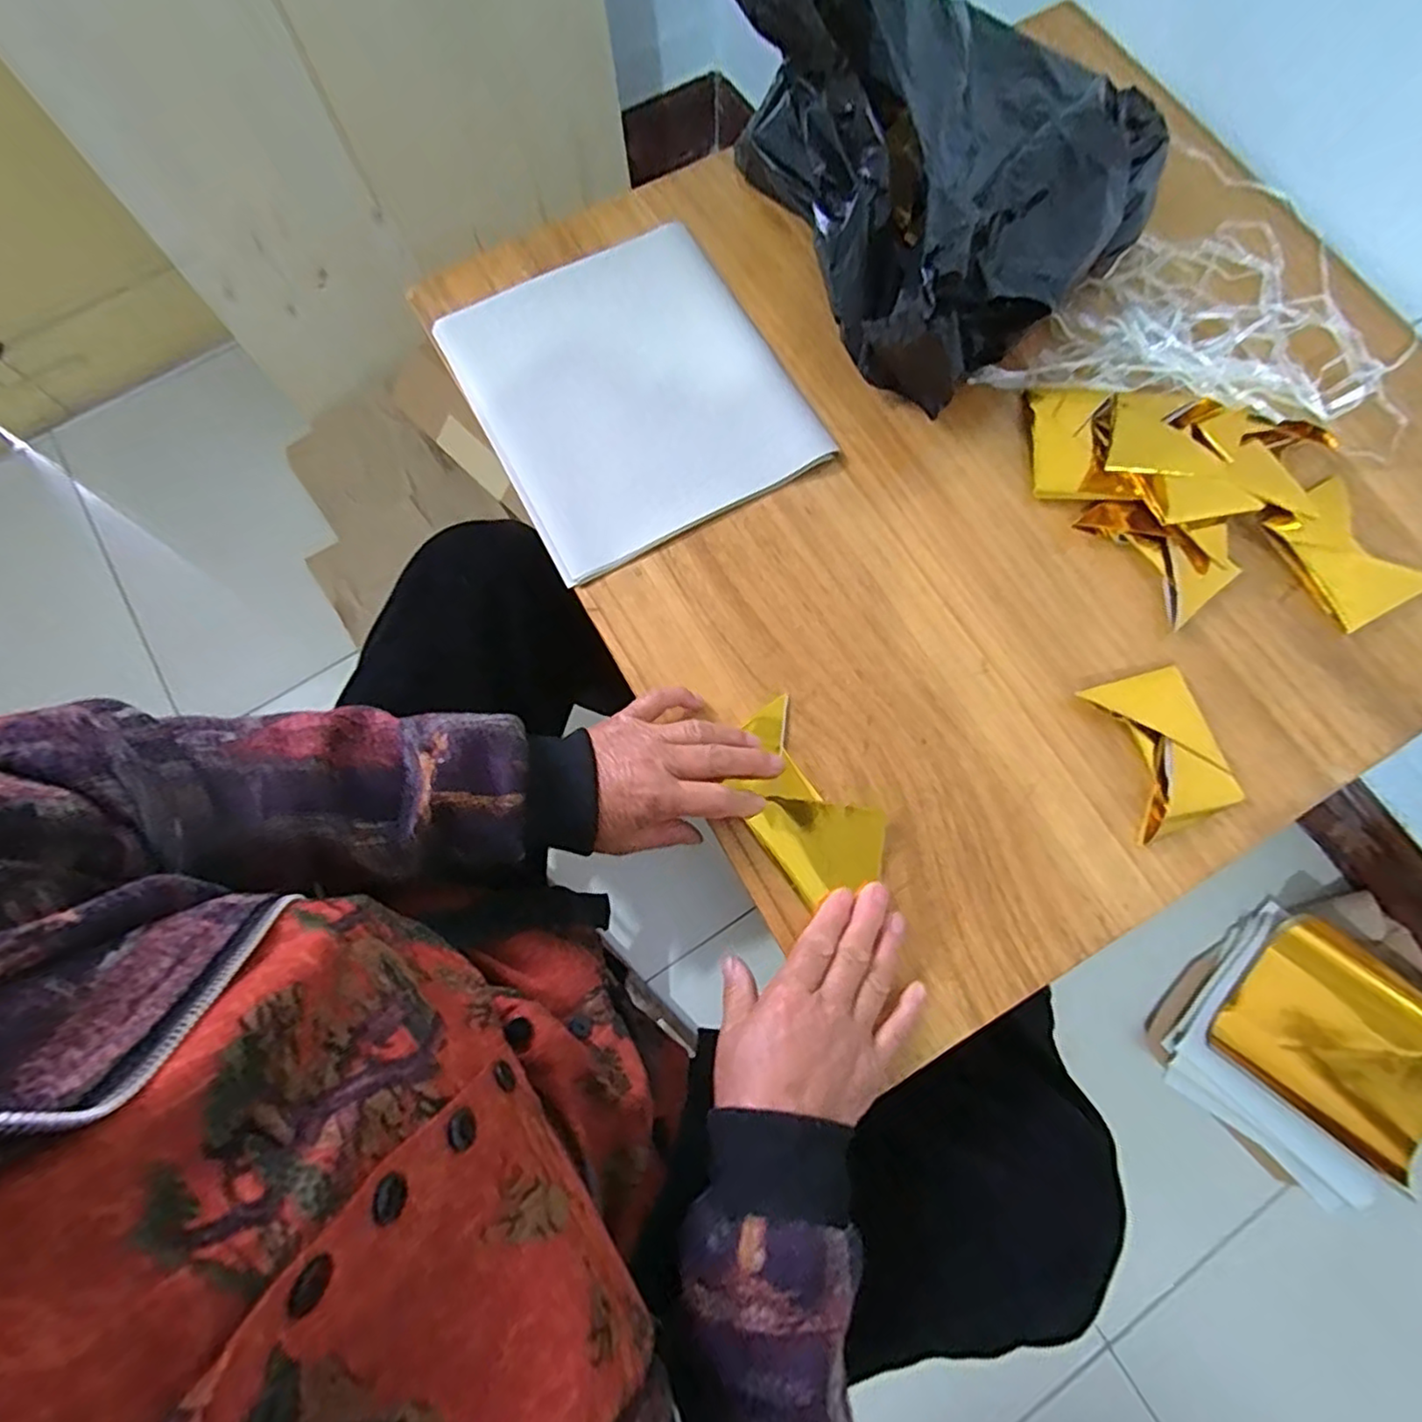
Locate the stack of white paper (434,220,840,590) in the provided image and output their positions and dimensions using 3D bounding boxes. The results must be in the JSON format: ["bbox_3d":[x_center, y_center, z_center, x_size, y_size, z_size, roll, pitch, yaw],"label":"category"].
[{"bbox_3d":[-0.059,-0.243,0.504,0.221,0.015,0.245,-28,77,-6],"label":"stack of white paper"}]

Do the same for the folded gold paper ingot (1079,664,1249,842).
[{"bbox_3d":[0.291,0.025,0.430,0.071,0.012,0.100,-14,76,-3],"label":"folded gold paper ingot"}]

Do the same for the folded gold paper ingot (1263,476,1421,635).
[{"bbox_3d":[0.440,-0.108,0.465,0.067,0.016,0.094,-33,78,-7],"label":"folded gold paper ingot"}]

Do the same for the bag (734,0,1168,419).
[{"bbox_3d":[0.172,-0.432,0.466,0.292,0.175,0.320,-32,78,-7],"label":"bag"}]

